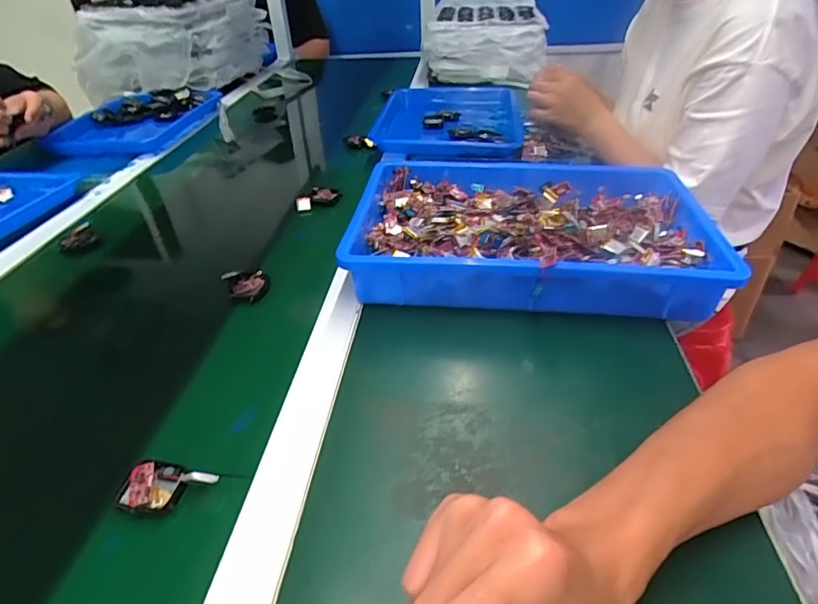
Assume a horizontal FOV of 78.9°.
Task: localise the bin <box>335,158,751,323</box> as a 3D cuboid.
[{"bbox_3d":[0.127,-0.079,0.561,0.371,0.075,0.245,3,38,7],"label":"bin"}]

